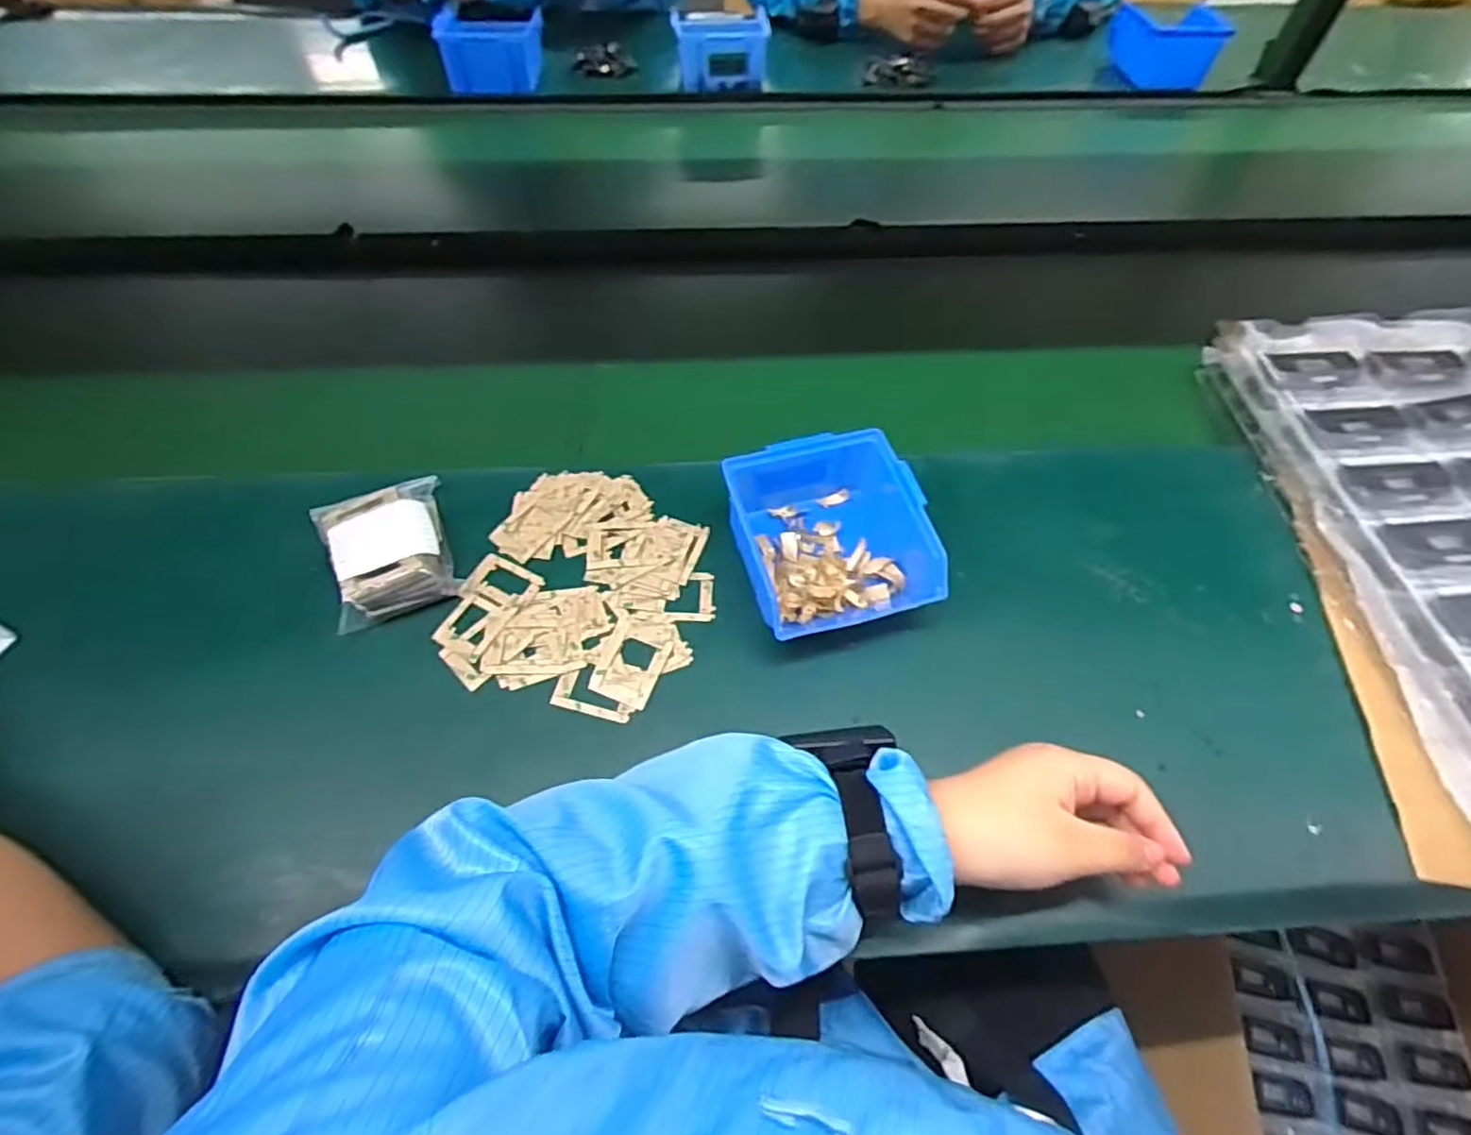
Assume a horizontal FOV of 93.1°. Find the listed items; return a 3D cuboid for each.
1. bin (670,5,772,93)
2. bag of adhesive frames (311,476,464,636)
[{"bbox_3d":[-0.020,-0.696,0.939,0.128,0.073,0.088,0,58,-1],"label":"bin"},{"bbox_3d":[-0.250,-0.015,0.502,0.080,0.033,0.100,-20,60,-13],"label":"bag of adhesive frames"}]

